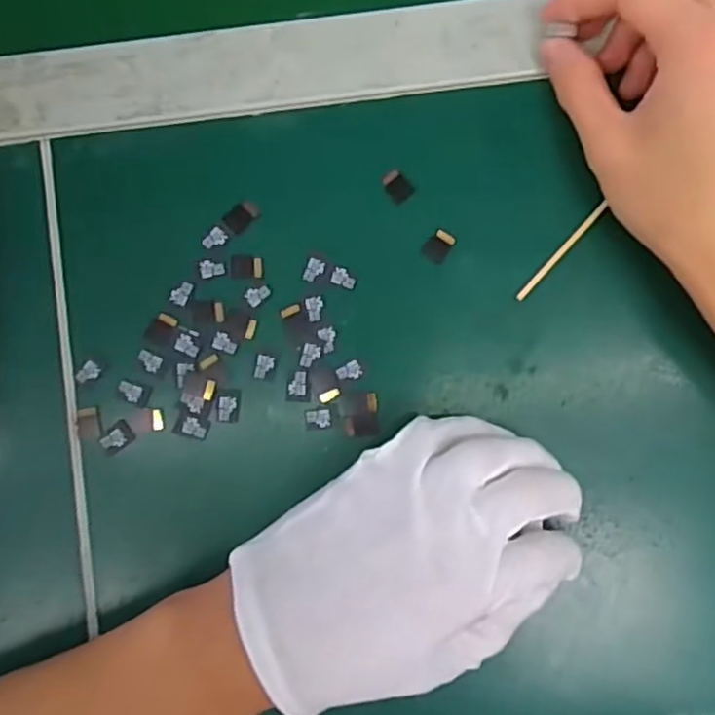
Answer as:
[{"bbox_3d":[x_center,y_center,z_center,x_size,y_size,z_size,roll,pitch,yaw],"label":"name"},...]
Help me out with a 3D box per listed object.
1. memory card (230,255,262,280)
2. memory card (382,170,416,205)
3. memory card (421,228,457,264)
[{"bbox_3d":[-0.052,-0.042,0.318,0.015,0.004,0.011,3,88,1],"label":"memory card"},{"bbox_3d":[0.018,-0.079,0.315,0.014,0.004,0.012,45,89,3],"label":"memory card"},{"bbox_3d":[0.038,-0.051,0.314,0.011,0.004,0.015,33,89,-5],"label":"memory card"}]

